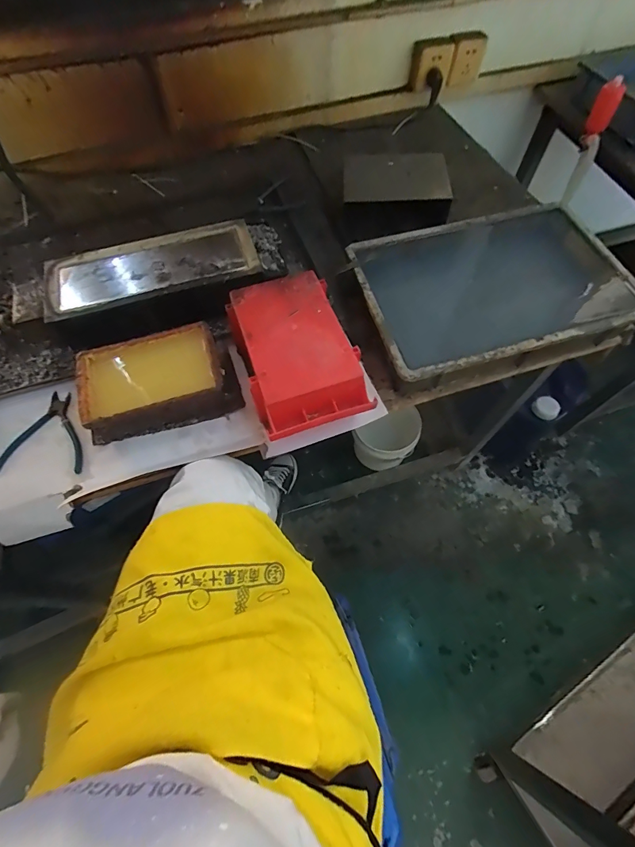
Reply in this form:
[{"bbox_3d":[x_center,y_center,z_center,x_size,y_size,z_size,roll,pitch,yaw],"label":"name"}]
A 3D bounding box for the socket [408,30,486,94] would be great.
[{"bbox_3d":[0.324,-0.897,0.963,0.184,0.089,0.038,-16,64,-7],"label":"socket"}]

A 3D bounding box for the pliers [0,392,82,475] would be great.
[{"bbox_3d":[-0.414,0.013,0.606,0.134,0.011,0.134,2,63,2],"label":"pliers"}]

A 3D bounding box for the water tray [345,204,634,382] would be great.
[{"bbox_3d":[0.299,-0.234,0.677,0.439,0.060,0.291,-14,64,-6],"label":"water tray"}]

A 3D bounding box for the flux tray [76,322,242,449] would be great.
[{"bbox_3d":[-0.245,-0.068,0.604,0.225,0.064,0.141,-14,64,-6],"label":"flux tray"}]

